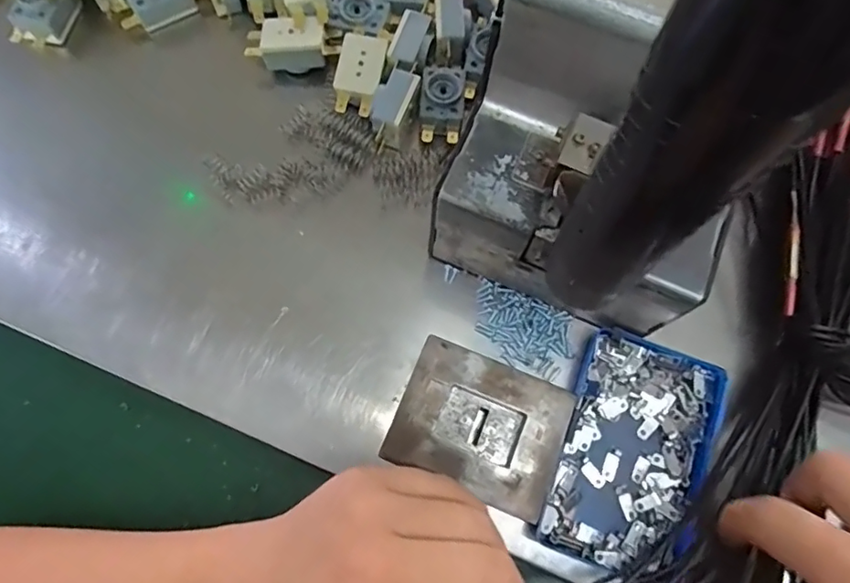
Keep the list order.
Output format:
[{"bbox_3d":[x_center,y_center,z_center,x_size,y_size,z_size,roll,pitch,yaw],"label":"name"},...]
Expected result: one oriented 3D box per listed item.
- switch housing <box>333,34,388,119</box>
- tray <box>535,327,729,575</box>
[{"bbox_3d":[-0.039,-0.133,0.334,0.026,0.012,0.052,11,76,3],"label":"switch housing"},{"bbox_3d":[0.106,0.081,0.281,0.070,0.012,0.111,18,76,5],"label":"tray"}]

